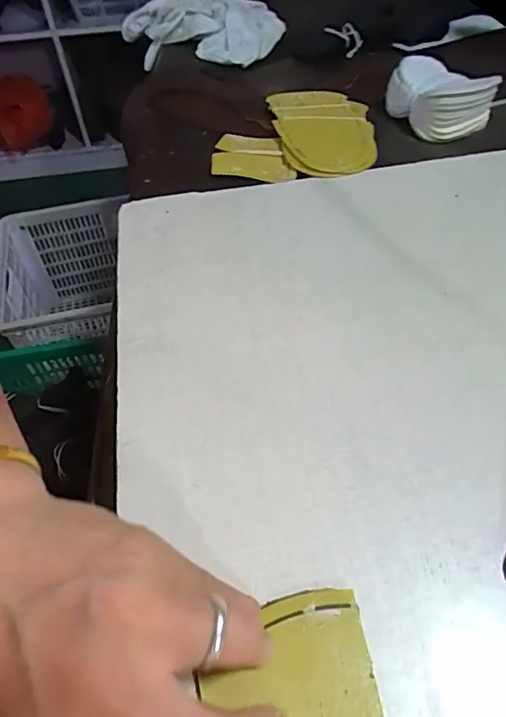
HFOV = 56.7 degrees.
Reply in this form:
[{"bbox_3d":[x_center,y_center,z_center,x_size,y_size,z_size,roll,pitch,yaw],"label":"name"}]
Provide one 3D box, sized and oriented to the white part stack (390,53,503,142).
[{"bbox_3d":[0.200,-0.287,0.515,0.084,0.044,0.103,-27,54,-19],"label":"white part stack"}]

